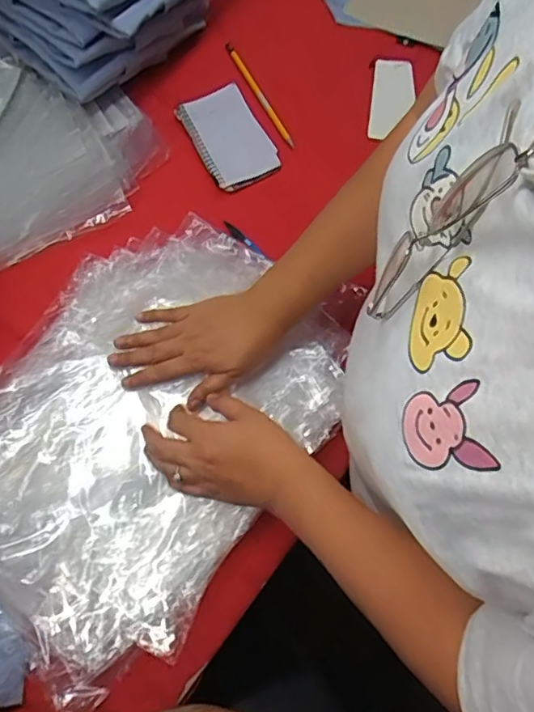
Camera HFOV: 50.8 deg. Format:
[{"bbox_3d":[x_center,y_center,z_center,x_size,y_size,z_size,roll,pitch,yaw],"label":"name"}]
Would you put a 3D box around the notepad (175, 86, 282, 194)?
[{"bbox_3d":[-0.049,-0.280,0.716,0.089,0.013,0.142,-29,77,-6],"label":"notepad"}]

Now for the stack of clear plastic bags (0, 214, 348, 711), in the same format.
[{"bbox_3d":[-0.145,0.080,0.600,0.327,0.034,0.463,36,80,9],"label":"stack of clear plastic bags"}]

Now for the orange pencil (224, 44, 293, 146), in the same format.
[{"bbox_3d":[-0.012,-0.347,0.743,0.010,0.006,0.180,-28,77,-6],"label":"orange pencil"}]

